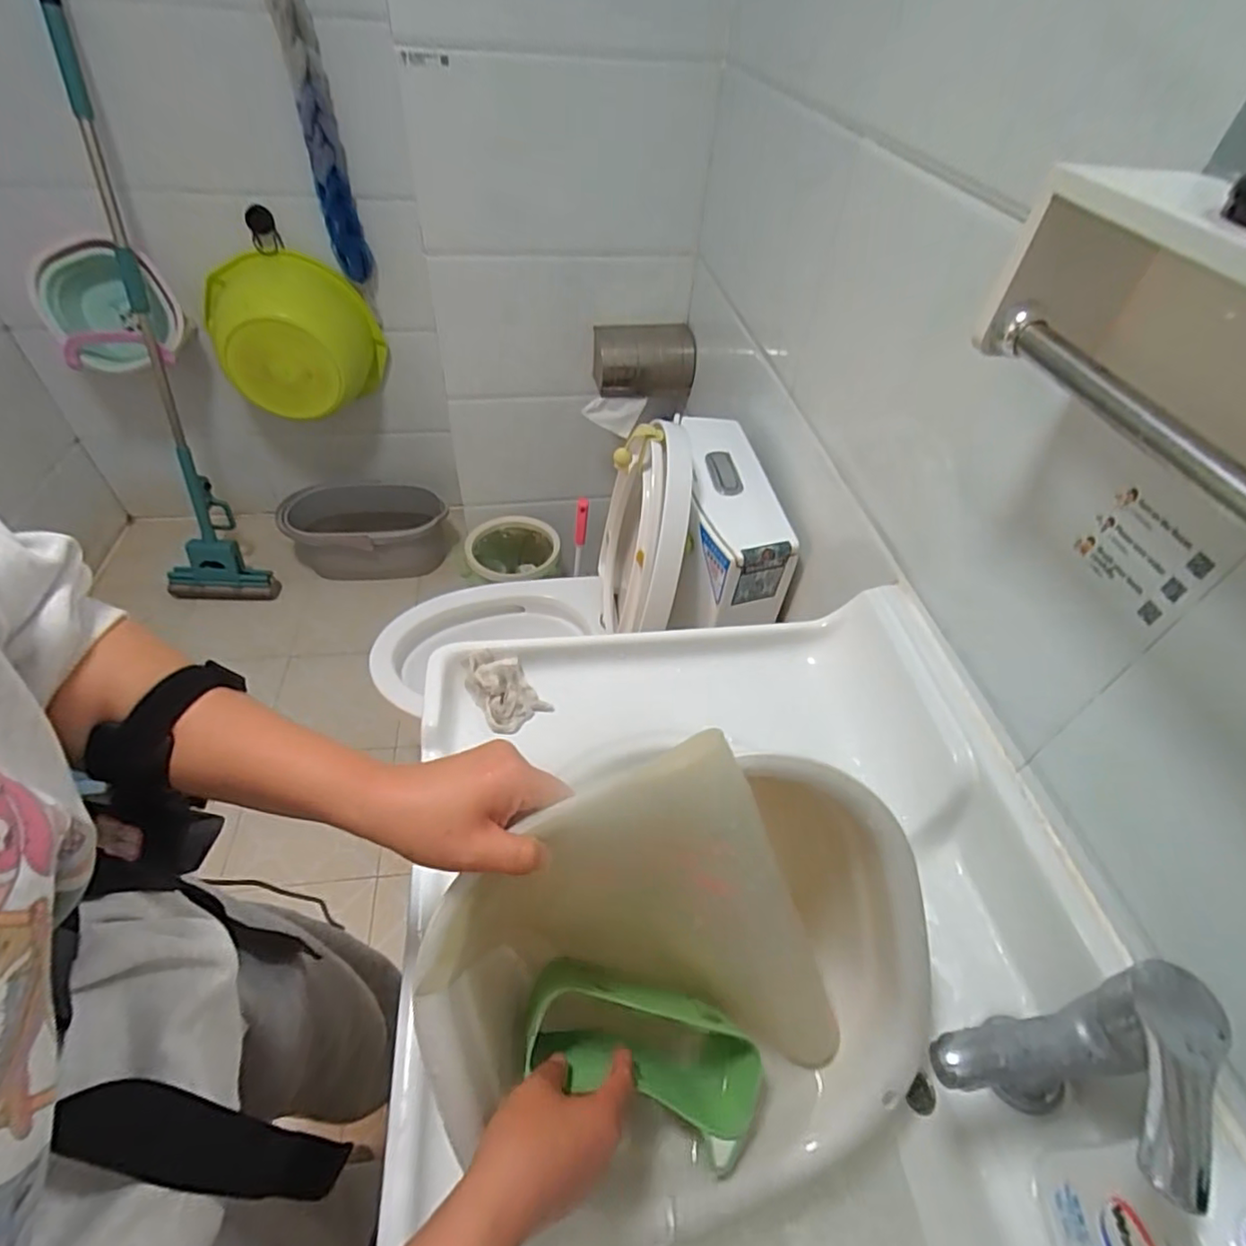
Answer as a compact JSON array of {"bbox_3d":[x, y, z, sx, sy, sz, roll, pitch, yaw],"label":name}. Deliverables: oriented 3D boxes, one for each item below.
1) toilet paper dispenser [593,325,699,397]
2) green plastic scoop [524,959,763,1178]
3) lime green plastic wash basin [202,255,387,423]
[{"bbox_3d":[0.046,-0.589,1.390,0.227,0.121,0.118,3,48,-2],"label":"toilet paper dispenser"},{"bbox_3d":[0.012,0.292,0.424,0.163,0.100,0.083,14,48,8],"label":"green plastic scoop"},{"bbox_3d":[-0.838,-0.712,1.557,0.387,0.315,0.229,10,48,4],"label":"lime green plastic wash basin"}]

